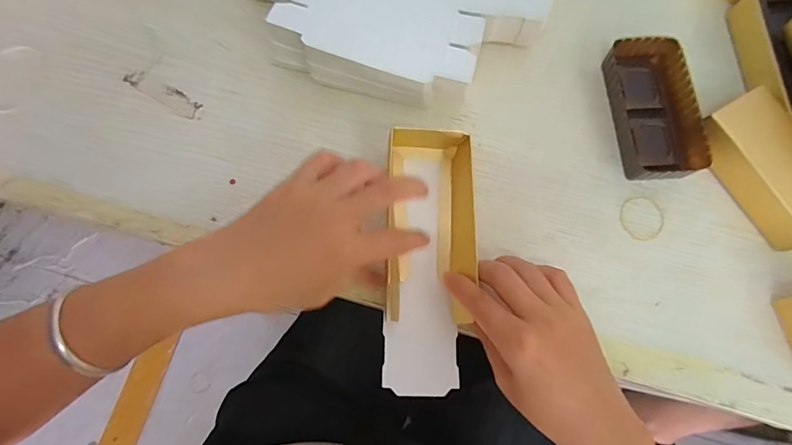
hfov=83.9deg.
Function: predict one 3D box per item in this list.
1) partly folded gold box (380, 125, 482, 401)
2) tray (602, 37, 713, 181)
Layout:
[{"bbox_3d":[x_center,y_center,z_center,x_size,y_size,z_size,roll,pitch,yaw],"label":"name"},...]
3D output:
[{"bbox_3d":[0.021,0.025,0.315,0.066,0.035,0.184,5,77,1],"label":"partly folded gold box"},{"bbox_3d":[0.207,-0.091,0.350,0.057,0.021,0.115,-4,75,-3],"label":"tray"}]

